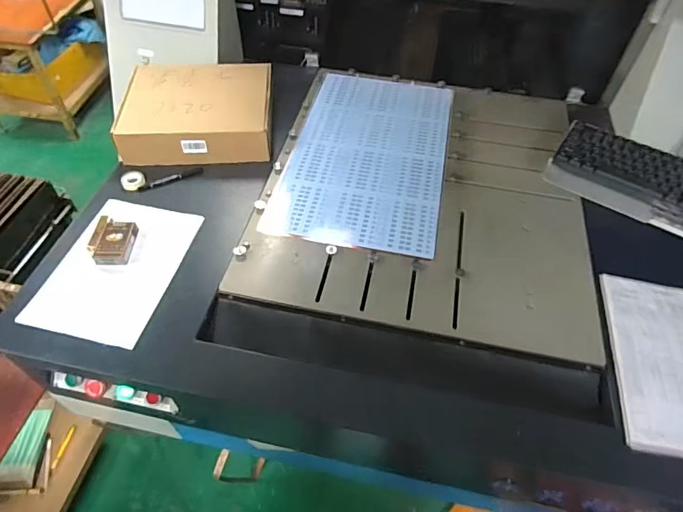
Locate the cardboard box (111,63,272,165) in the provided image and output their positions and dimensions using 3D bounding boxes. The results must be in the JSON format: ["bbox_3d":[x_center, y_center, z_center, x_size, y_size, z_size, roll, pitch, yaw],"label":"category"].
[{"bbox_3d":[-0.326,-0.336,1.071,0.331,0.083,0.285,-3,52,-4],"label":"cardboard box"}]

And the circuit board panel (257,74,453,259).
[{"bbox_3d":[0.066,-0.242,1.057,0.340,0.011,0.575,10,52,7],"label":"circuit board panel"}]

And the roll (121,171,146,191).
[{"bbox_3d":[-0.444,-0.161,0.988,0.048,0.017,0.048,1,52,-1],"label":"roll"}]

